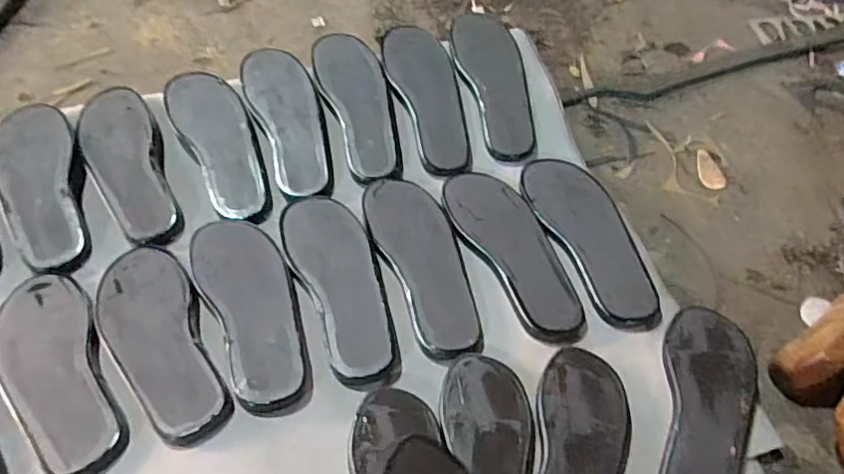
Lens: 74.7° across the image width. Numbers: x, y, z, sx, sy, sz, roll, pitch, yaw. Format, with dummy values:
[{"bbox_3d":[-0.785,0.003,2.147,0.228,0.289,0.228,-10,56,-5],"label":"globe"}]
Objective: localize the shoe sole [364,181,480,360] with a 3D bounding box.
[{"bbox_3d":[0.003,0.029,0.675,0.093,0.013,0.255,-18,58,-15],"label":"shoe sole"}]

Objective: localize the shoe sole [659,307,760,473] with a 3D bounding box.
[{"bbox_3d":[0.300,0.183,0.578,0.091,0.019,0.231,13,57,10],"label":"shoe sole"}]

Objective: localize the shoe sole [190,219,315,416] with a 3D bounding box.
[{"bbox_3d":[-0.188,0.071,0.611,0.096,0.017,0.251,-20,59,-16],"label":"shoe sole"}]

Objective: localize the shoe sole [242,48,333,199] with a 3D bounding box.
[{"bbox_3d":[-0.186,-0.168,0.780,0.093,0.025,0.254,-17,70,-14],"label":"shoe sole"}]

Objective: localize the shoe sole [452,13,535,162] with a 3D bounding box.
[{"bbox_3d":[0.113,-0.224,0.817,0.093,0.012,0.232,-17,79,-3],"label":"shoe sole"}]

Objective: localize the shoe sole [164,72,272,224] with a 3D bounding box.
[{"bbox_3d":[-0.269,-0.125,0.744,0.089,0.014,0.242,-23,75,-18],"label":"shoe sole"}]

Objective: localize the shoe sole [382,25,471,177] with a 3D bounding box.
[{"bbox_3d":[0.011,-0.199,0.797,0.091,0.013,0.237,-13,74,-12],"label":"shoe sole"}]

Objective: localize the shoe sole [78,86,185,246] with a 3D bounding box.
[{"bbox_3d":[-0.382,-0.097,0.718,0.090,0.011,0.245,-16,70,-20],"label":"shoe sole"}]

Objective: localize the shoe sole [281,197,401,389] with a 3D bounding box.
[{"bbox_3d":[-0.093,0.050,0.644,0.091,0.012,0.247,-20,59,-16],"label":"shoe sole"}]

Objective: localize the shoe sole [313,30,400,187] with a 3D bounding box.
[{"bbox_3d":[-0.090,-0.190,0.794,0.092,0.013,0.249,-15,73,-13],"label":"shoe sole"}]

